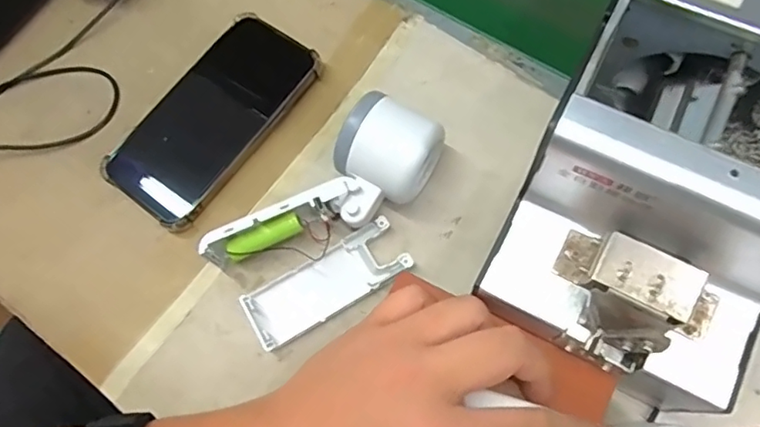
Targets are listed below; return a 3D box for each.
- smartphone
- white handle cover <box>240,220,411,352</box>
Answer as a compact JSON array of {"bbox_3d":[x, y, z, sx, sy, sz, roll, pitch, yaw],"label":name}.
[{"bbox_3d":[-0.116,-0.070,0.405,0.083,0.011,0.164,35,77,19],"label":"smartphone"},{"bbox_3d":[-0.034,0.043,0.355,0.103,0.010,0.038,-30,69,-6],"label":"white handle cover"}]

